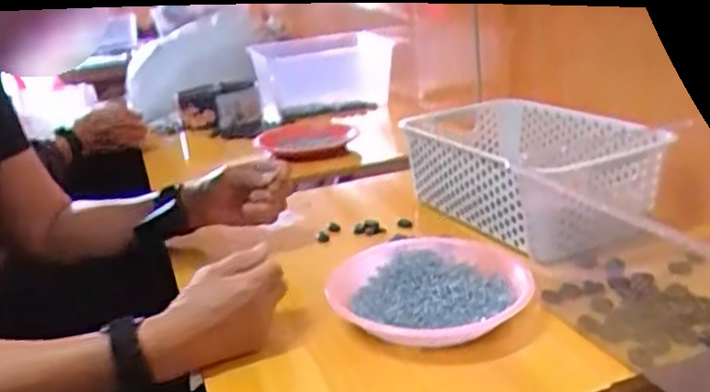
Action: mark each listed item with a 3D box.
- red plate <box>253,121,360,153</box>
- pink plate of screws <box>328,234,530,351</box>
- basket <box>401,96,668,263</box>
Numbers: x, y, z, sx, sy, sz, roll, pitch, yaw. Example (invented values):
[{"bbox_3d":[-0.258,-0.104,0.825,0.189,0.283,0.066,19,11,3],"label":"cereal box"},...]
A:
[{"bbox_3d":[-0.097,-0.114,1.274,0.153,0.025,0.180,16,29,43],"label":"red plate"},{"bbox_3d":[0.068,0.085,0.681,0.180,0.034,0.181,-4,21,2],"label":"pink plate of screws"},{"bbox_3d":[0.219,-0.035,0.857,0.224,0.101,0.307,-16,23,-24],"label":"basket"}]

